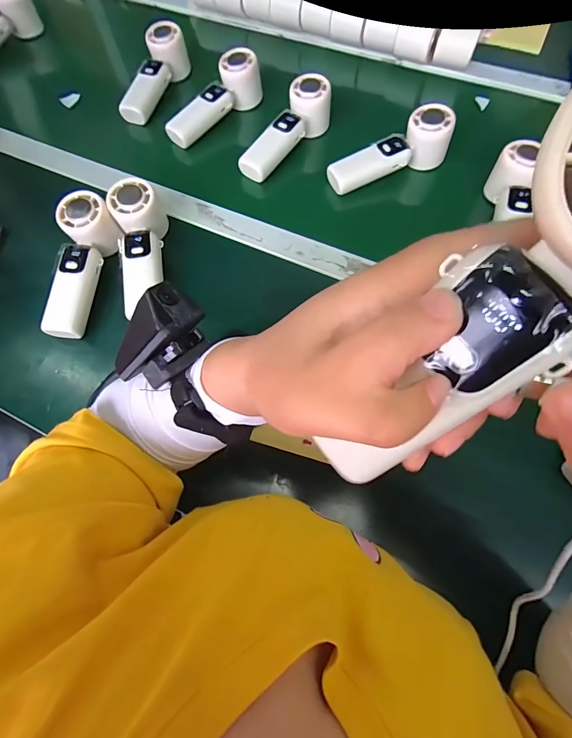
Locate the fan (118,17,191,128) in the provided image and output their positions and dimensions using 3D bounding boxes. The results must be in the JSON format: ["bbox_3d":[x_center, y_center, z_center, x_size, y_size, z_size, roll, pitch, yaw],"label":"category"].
[{"bbox_3d":[-0.204,-0.450,0.555,0.049,0.056,0.169,21,83,12],"label":"fan"}]

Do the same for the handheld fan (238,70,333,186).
[{"bbox_3d":[0.002,-0.328,0.485,0.052,0.050,0.159,32,72,15],"label":"handheld fan"}]

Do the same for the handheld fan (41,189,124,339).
[{"bbox_3d":[-0.234,-0.119,0.414,0.058,0.048,0.163,9,84,7],"label":"handheld fan"}]

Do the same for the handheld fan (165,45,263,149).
[{"bbox_3d":[-0.105,-0.388,0.515,0.158,0.060,0.050,-43,71,-14],"label":"handheld fan"}]

